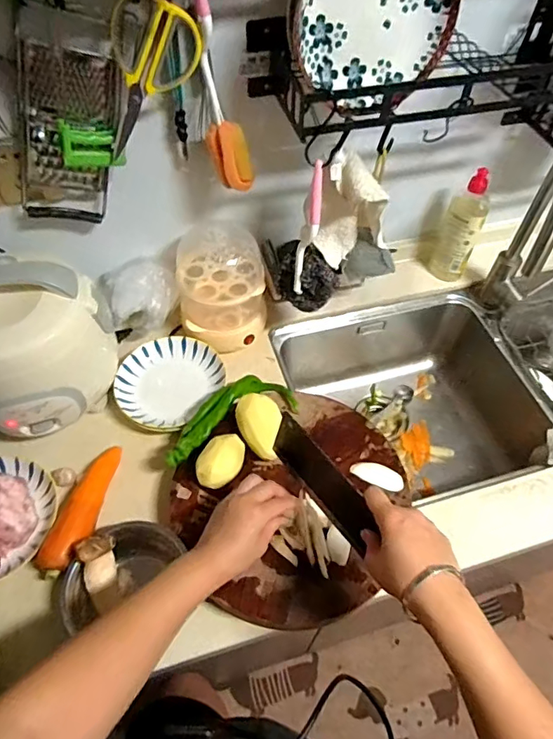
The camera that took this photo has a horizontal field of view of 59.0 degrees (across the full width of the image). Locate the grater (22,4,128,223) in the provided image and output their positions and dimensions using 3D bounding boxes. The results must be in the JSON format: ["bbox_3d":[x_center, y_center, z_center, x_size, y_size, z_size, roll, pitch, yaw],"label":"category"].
[{"bbox_3d":[-0.266,-0.307,0.629,0.115,0.268,0.046,-7,51,-34],"label":"grater"}]

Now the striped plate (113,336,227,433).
[{"bbox_3d":[-0.176,0.020,0.799,0.153,0.030,0.177,25,57,15],"label":"striped plate"}]

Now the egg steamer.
[{"bbox_3d":[-0.087,-0.144,0.803,0.137,0.169,0.149,20,56,12],"label":"egg steamer"}]

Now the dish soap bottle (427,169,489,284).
[{"bbox_3d":[0.346,-0.261,0.917,0.071,0.213,0.052,20,56,13],"label":"dish soap bottle"}]

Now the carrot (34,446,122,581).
[{"bbox_3d":[-0.267,0.182,0.663,0.051,0.036,0.186,7,54,4],"label":"carrot"}]

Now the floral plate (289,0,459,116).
[{"bbox_3d":[0.112,-0.400,0.558,0.189,0.181,0.028,-9,50,-10],"label":"floral plate"}]

